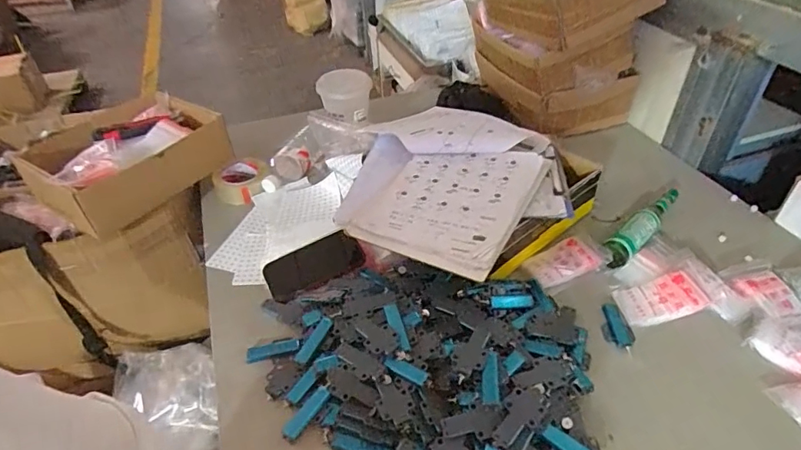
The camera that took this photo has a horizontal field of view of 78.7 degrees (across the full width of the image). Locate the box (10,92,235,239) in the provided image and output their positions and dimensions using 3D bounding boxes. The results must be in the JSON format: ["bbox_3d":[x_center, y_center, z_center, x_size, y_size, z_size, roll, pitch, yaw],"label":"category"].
[{"bbox_3d":[-0.498,-0.119,0.920,0.200,0.105,0.319,28,49,31],"label":"box"}]

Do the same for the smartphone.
[{"bbox_3d":[-0.148,0.066,0.829,0.162,0.013,0.086,-28,60,-16],"label":"smartphone"}]

